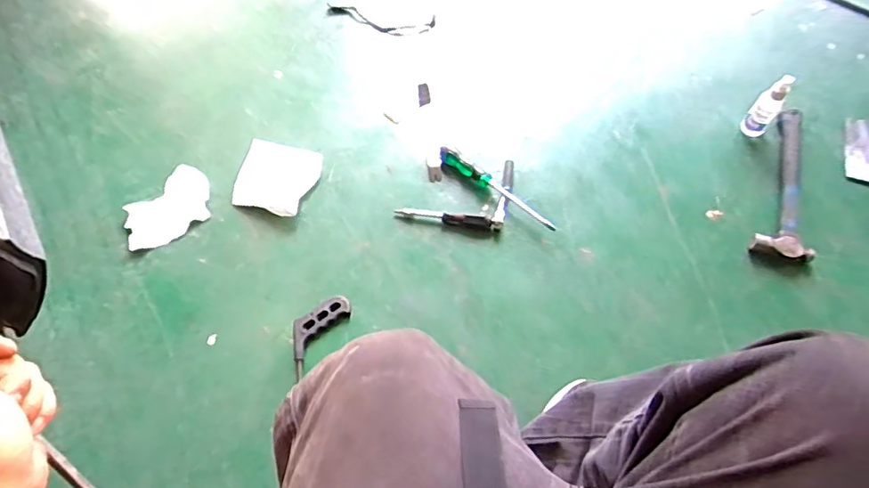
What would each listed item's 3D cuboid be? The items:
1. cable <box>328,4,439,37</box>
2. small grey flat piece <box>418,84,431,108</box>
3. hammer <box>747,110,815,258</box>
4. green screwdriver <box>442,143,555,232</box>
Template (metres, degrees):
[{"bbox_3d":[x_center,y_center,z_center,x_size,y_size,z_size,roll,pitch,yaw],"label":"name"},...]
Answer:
[{"bbox_3d":[-0.121,-0.489,1.206,0.239,0.008,0.065,9,65,3],"label":"cable"},{"bbox_3d":[-0.021,-0.305,1.122,0.025,0.004,0.058,-3,65,-3],"label":"small grey flat piece"},{"bbox_3d":[0.655,-0.122,1.003,0.098,0.051,0.321,21,66,8],"label":"hammer"},{"bbox_3d":[0.113,-0.105,1.010,0.256,0.042,0.031,38,70,15],"label":"green screwdriver"}]

